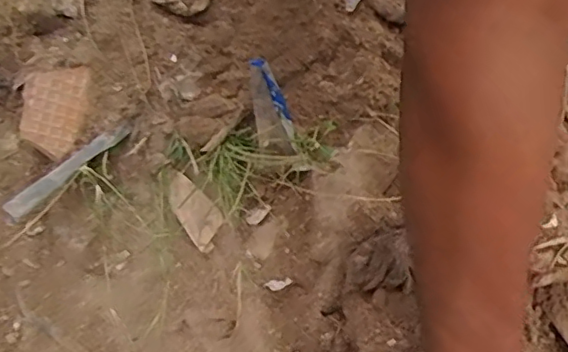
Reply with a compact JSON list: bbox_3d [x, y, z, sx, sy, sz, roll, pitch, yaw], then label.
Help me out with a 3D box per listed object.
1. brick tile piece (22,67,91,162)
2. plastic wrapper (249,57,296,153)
[{"bbox_3d":[-0.196,-0.057,0.491,0.048,0.077,0.004,12,1,-42],"label":"brick tile piece"},{"bbox_3d":[-0.012,-0.063,0.523,0.024,0.086,0.039,-21,14,-22],"label":"plastic wrapper"}]

